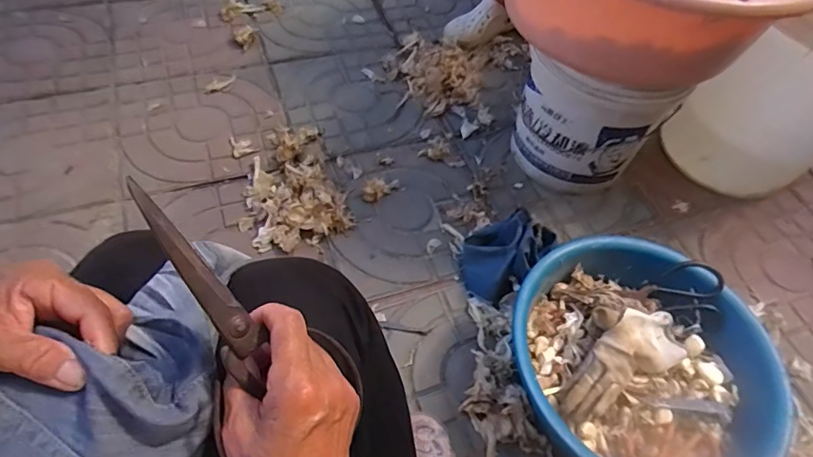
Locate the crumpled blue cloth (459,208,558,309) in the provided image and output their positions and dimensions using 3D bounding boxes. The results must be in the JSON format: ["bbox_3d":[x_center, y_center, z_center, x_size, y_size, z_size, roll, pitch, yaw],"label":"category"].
[{"bbox_3d":[0.162,0.037,0.822,0.150,0.094,0.122,-36,64,-27],"label":"crumpled blue cloth"}]

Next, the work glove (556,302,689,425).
[{"bbox_3d":[0.275,0.160,0.651,0.209,0.052,0.099,-23,62,-21],"label":"work glove"}]

